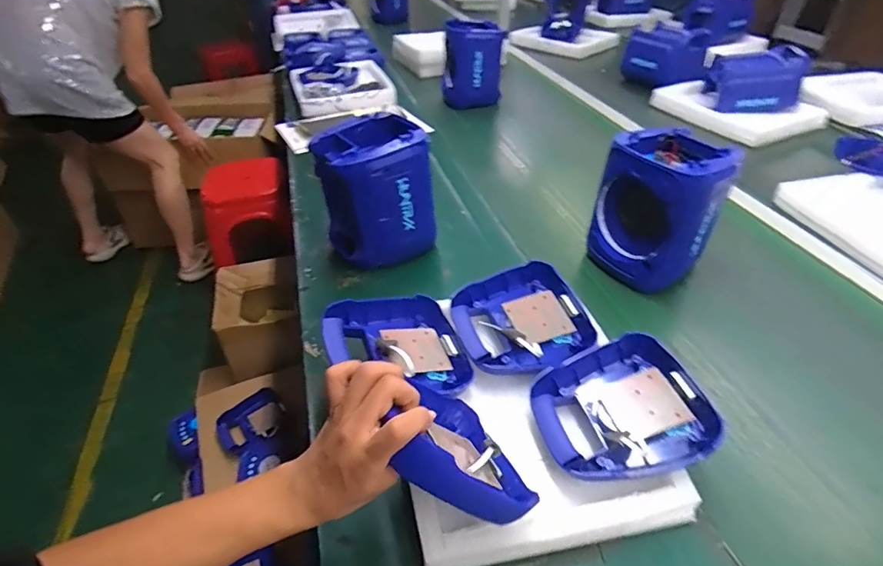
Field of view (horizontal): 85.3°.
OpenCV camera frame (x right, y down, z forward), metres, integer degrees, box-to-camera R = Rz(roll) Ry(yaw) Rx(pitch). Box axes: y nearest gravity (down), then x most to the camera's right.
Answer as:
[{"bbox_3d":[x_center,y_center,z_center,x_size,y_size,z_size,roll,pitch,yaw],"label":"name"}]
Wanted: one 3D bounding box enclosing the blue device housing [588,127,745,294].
[{"bbox_3d":[0.357,-0.124,0.788,0.141,0.206,0.155,-20,43,-20],"label":"blue device housing"}]

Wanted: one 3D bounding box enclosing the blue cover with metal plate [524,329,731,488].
[{"bbox_3d":[0.205,0.148,0.554,0.182,0.069,0.165,-22,48,3],"label":"blue cover with metal plate"}]

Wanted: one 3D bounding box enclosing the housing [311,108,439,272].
[{"bbox_3d":[-0.117,-0.152,0.830,0.159,0.217,0.153,-22,43,-22],"label":"housing"}]

